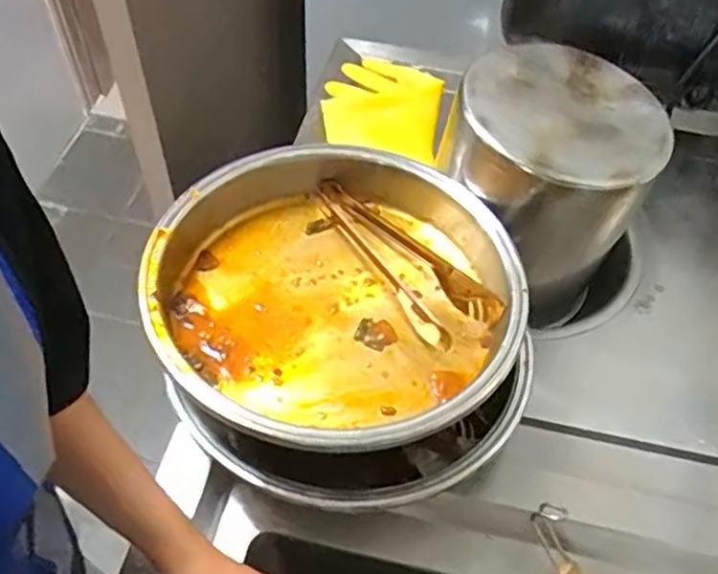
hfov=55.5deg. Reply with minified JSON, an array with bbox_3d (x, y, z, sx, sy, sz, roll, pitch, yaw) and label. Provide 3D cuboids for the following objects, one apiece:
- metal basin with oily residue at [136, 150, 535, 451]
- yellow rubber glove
[{"bbox_3d":[-0.028,0.000,0.611,0.306,0.075,0.303,2,54,-2],"label":"metal basin with oily residue"},{"bbox_3d":[0.030,-0.226,0.851,0.145,0.052,0.112,15,54,8],"label":"yellow rubber glove"}]

